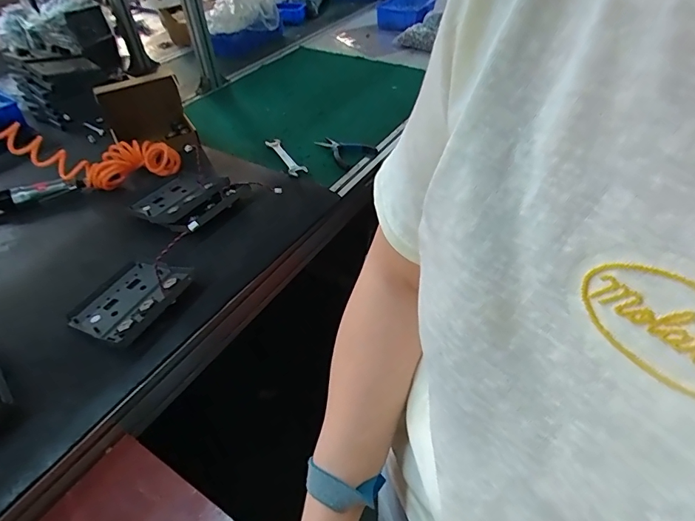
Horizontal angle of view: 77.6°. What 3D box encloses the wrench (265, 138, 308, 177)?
[{"bbox_3d":[-0.148,-0.249,1.007,0.042,0.015,0.184,-23,47,-19],"label":"wrench"}]

